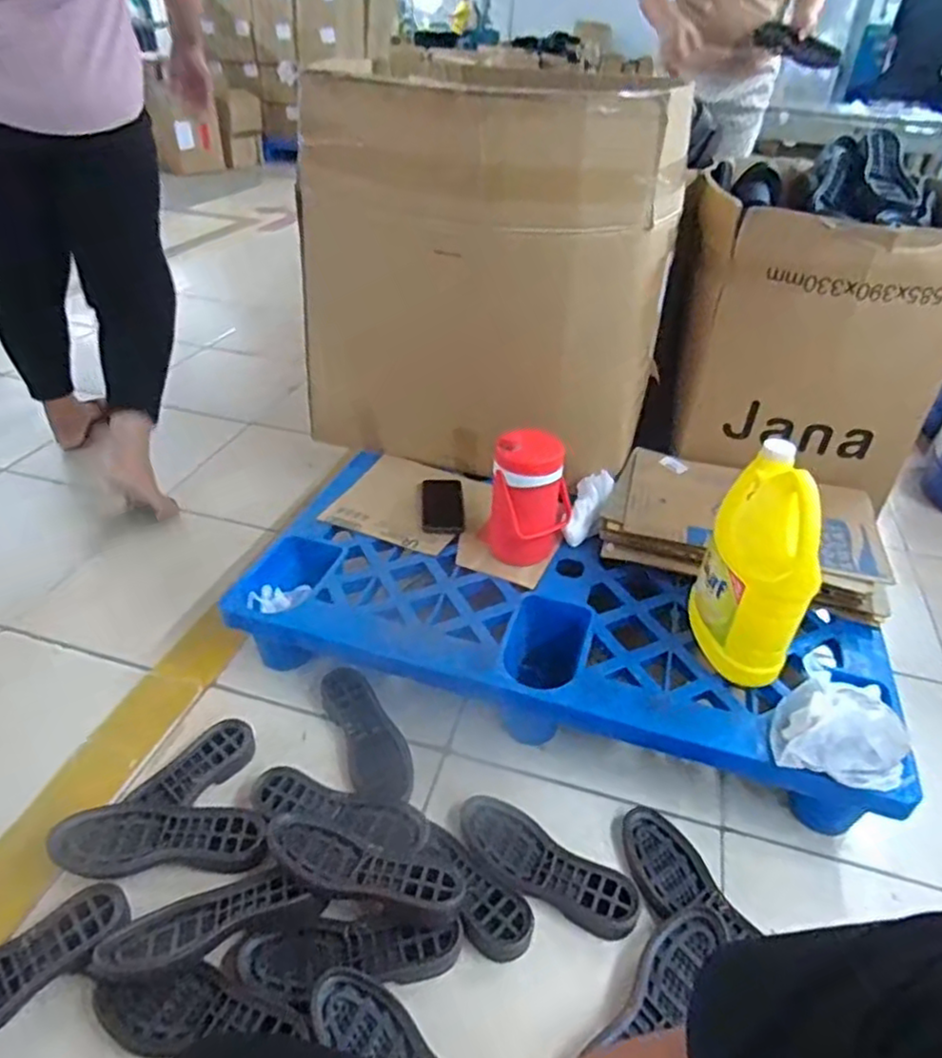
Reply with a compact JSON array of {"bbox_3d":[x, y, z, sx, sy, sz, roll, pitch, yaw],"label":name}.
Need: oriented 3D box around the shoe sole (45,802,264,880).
[{"bbox_3d":[-0.389,0.389,0.868,0.249,0.039,0.095,-3,37,-9],"label":"shoe sole"}]

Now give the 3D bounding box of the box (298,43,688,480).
[{"bbox_3d":[0.051,-0.480,1.293,0.625,0.619,0.511,16,38,16],"label":"box"}]

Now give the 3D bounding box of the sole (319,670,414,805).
[{"bbox_3d":[-0.154,0.307,1.029,0.093,0.032,0.261,-13,40,-22],"label":"sole"}]

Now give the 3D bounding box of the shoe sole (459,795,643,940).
[{"bbox_3d":[0.092,0.430,0.879,0.252,0.022,0.097,27,42,28],"label":"shoe sole"}]

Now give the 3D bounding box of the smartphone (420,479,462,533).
[{"bbox_3d":[-0.055,-0.043,1.301,0.078,0.012,0.162,0,37,-5],"label":"smartphone"}]

